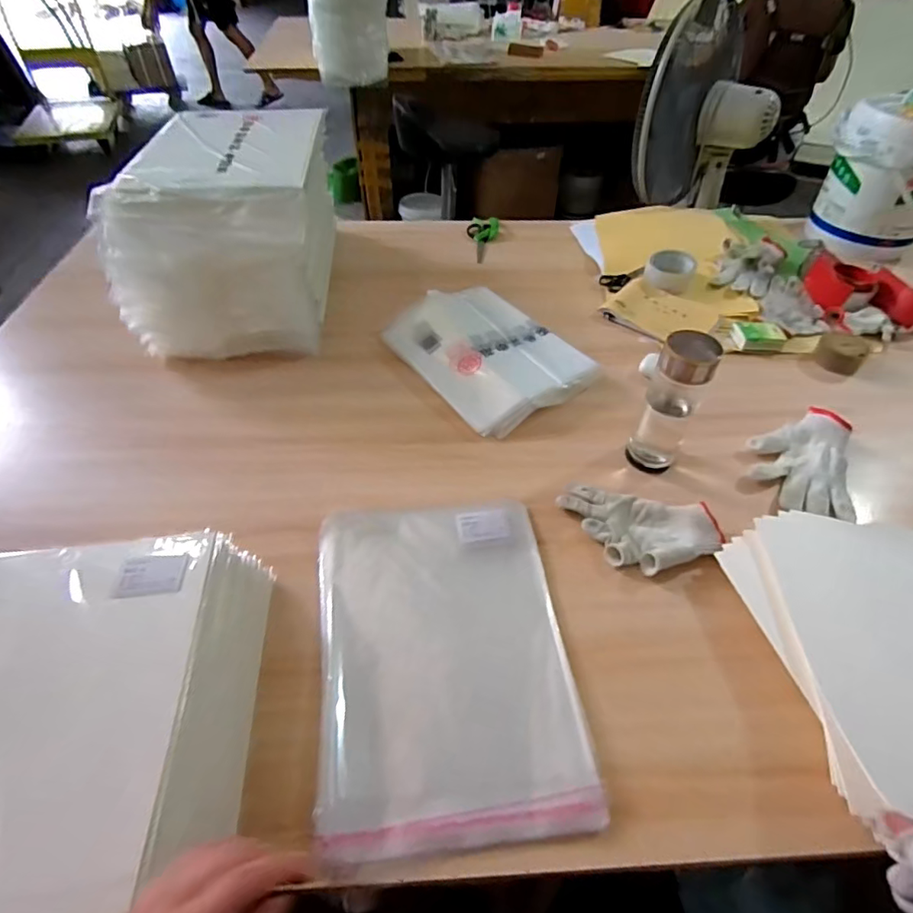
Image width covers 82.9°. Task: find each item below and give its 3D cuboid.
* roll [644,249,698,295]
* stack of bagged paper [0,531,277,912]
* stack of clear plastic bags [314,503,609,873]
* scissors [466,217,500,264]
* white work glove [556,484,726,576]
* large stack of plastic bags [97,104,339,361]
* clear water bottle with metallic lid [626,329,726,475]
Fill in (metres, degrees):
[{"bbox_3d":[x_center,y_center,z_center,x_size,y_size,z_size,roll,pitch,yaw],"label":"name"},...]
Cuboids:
[{"bbox_3d":[0.407,-0.355,0.990,0.089,0.042,0.091,19,50,15],"label":"roll"},{"bbox_3d":[-0.314,0.228,0.432,0.259,0.120,0.300,-7,49,-7],"label":"stack of bagged paper"},{"bbox_3d":[-0.014,0.193,0.535,0.241,0.026,0.342,-7,49,-5],"label":"stack of clear plastic bags"},{"bbox_3d":[0.058,-0.478,1.139,0.068,0.013,0.183,4,48,2],"label":"scissors"},{"bbox_3d":[0.217,0.088,0.625,0.184,0.025,0.102,16,50,12],"label":"white work glove"},{"bbox_3d":[-0.354,-0.382,0.887,0.284,0.264,0.409,1,48,-1],"label":"large stack of plastic bags"},{"bbox_3d":[0.271,-0.063,0.658,0.065,0.188,0.069,23,52,18],"label":"clear water bottle with metallic lid"}]

